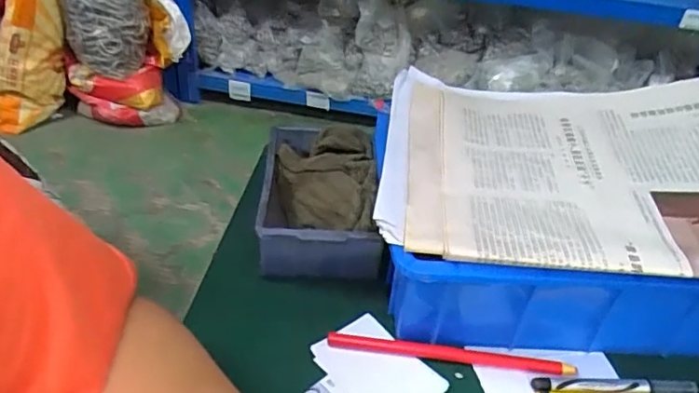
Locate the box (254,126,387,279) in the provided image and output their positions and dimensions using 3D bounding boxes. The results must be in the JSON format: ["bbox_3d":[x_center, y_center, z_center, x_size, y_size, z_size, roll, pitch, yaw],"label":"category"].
[{"bbox_3d":[-0.026,-0.003,0.458,0.092,0.057,0.157,3,37,-4],"label":"box"}]

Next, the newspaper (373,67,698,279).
[{"bbox_3d":[0.176,-0.035,0.390,0.302,0.050,0.222,8,38,6],"label":"newspaper"}]

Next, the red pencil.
[{"bbox_3d":[0.068,0.107,0.376,0.165,0.008,0.012,8,37,3],"label":"red pencil"}]

